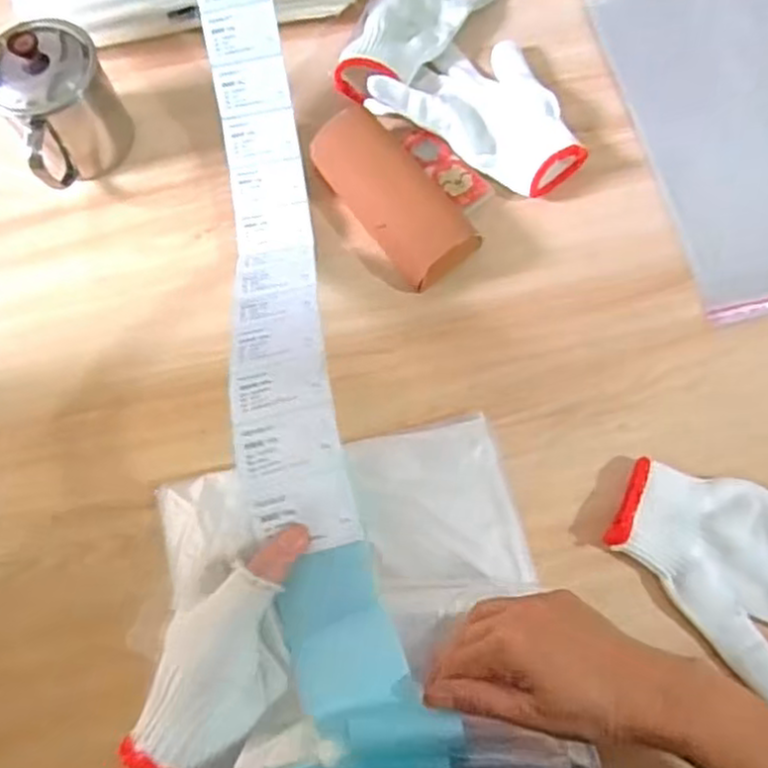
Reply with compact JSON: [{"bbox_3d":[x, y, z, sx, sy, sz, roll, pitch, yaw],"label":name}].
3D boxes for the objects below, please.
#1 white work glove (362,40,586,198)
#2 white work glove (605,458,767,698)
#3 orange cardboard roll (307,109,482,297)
[{"bbox_3d":[0.093,-0.236,0.606,0.174,0.039,0.124,31,75,12],"label":"white work glove"},{"bbox_3d":[0.249,0.132,0.488,0.190,0.024,0.126,13,72,7],"label":"white work glove"},{"bbox_3d":[0.005,-0.152,0.575,0.065,0.044,0.153,-33,73,-9],"label":"orange cardboard roll"}]

